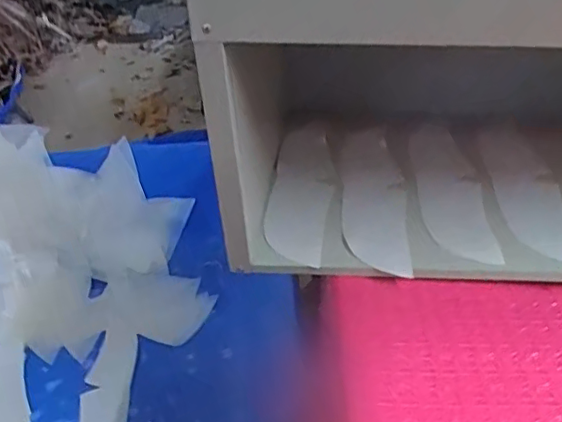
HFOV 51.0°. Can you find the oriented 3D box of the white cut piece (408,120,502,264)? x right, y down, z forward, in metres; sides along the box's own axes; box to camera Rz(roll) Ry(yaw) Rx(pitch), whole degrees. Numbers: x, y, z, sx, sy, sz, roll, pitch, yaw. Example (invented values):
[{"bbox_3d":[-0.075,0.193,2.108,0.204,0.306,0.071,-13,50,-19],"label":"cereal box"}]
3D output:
[{"bbox_3d":[0.167,-0.028,0.594,0.059,0.009,0.218,0,37,3],"label":"white cut piece"}]

